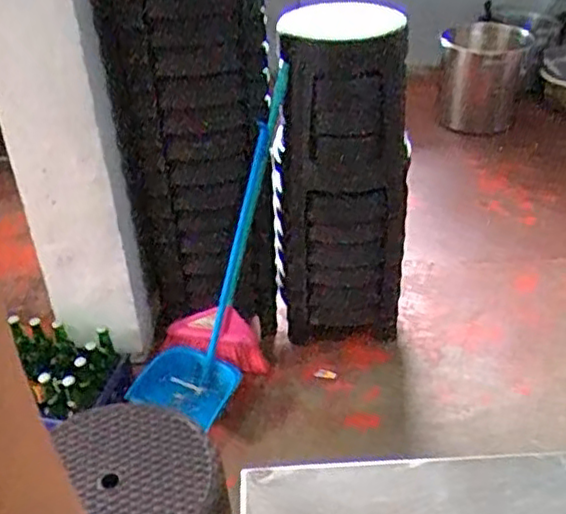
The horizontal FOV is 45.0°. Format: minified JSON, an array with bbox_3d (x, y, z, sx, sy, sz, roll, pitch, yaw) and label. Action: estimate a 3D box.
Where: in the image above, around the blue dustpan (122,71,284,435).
[{"bbox_3d":[-0.152,-0.030,1.860,0.237,0.977,0.286,29,17,37],"label":"blue dustpan"}]

